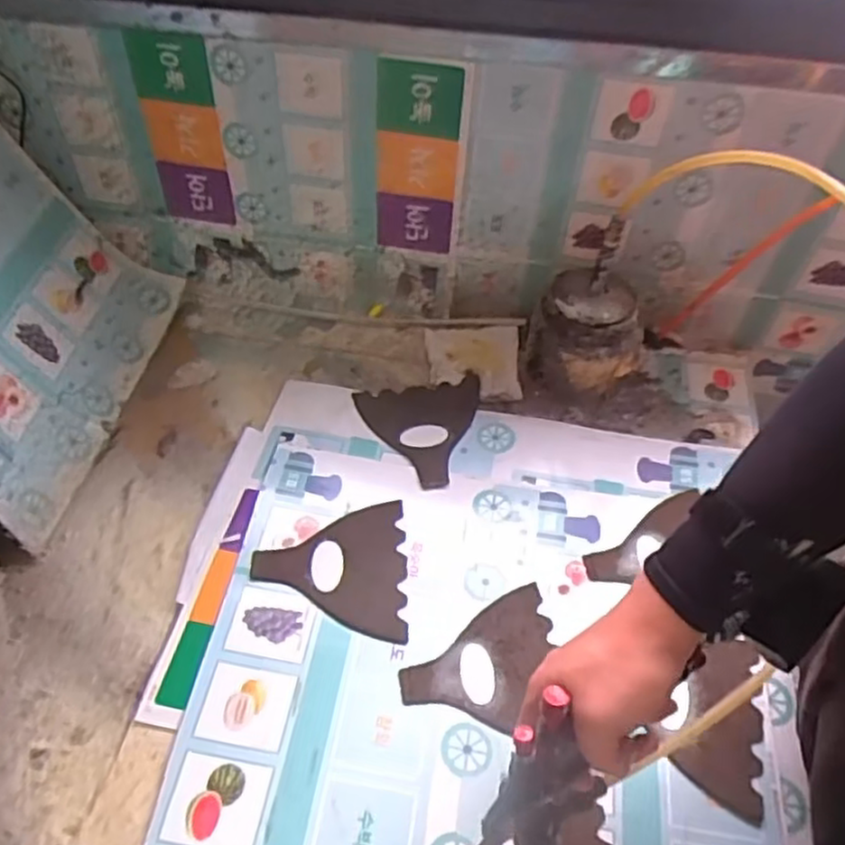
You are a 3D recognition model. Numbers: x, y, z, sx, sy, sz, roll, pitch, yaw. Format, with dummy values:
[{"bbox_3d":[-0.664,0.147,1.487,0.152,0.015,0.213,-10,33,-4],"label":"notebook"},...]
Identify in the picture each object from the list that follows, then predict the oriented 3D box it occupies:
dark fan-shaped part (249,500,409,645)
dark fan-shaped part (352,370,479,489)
[{"bbox_3d":[-0.081,0.127,0.637,0.133,0.004,0.129,5,51,-5],"label":"dark fan-shaped part"},{"bbox_3d":[0.009,0.010,0.749,0.130,0.006,0.132,-12,56,-9],"label":"dark fan-shaped part"}]

